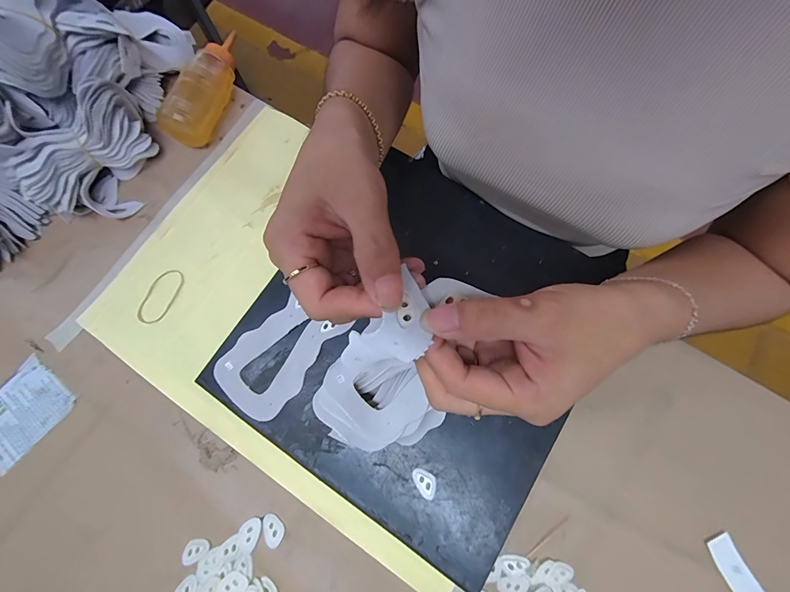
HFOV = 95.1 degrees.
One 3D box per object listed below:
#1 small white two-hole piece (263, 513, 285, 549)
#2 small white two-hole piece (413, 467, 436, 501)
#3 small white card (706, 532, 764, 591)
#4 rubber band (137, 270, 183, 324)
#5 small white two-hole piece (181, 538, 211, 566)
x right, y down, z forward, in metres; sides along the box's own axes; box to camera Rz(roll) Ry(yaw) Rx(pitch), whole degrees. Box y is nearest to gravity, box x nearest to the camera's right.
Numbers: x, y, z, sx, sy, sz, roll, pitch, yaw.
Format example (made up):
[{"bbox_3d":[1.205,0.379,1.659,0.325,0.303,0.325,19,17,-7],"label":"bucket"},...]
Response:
[{"bbox_3d":[-0.106,0.205,0.316,0.017,0.004,0.026,-19,76,-3],"label":"small white two-hole piece"},{"bbox_3d":[0.026,0.158,0.304,0.017,0.004,0.025,-28,77,-5],"label":"small white two-hole piece"},{"bbox_3d":[0.283,0.228,0.300,0.022,0.005,0.053,-26,76,-5],"label":"small white card"},{"bbox_3d":[-0.244,0.000,0.374,0.031,0.004,0.061,20,77,7],"label":"rubber band"},{"bbox_3d":[-0.176,0.224,0.316,0.026,0.004,0.016,-35,77,-7],"label":"small white two-hole piece"}]

